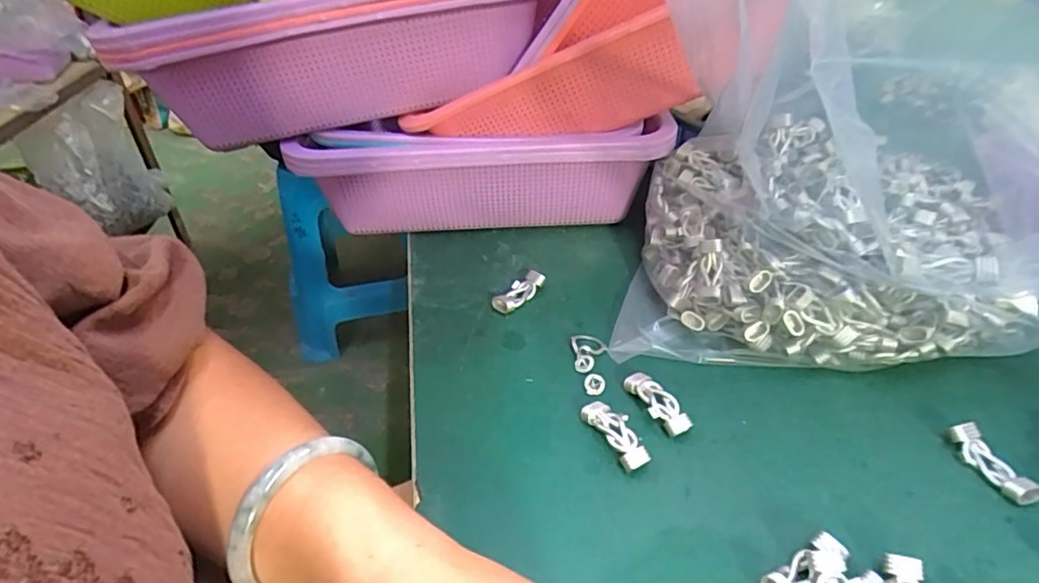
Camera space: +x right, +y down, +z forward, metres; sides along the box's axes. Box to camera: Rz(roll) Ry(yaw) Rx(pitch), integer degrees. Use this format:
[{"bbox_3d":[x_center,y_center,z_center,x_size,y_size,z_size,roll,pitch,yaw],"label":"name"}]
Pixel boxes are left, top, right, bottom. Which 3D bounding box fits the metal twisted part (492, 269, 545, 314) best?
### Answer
[{"bbox_3d":[-0.002,0.000,0.407,0.019,0.013,0.042,24,44,29],"label":"metal twisted part"}]

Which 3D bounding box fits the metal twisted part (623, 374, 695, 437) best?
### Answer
[{"bbox_3d":[0.078,0.063,0.321,0.016,0.011,0.045,-15,40,-19],"label":"metal twisted part"}]

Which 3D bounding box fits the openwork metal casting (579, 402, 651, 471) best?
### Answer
[{"bbox_3d":[0.053,0.077,0.304,0.017,0.011,0.045,-19,41,-23],"label":"openwork metal casting"}]

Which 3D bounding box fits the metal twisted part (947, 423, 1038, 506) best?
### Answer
[{"bbox_3d":[0.244,0.089,0.287,0.014,0.014,0.043,-11,38,-13],"label":"metal twisted part"}]

